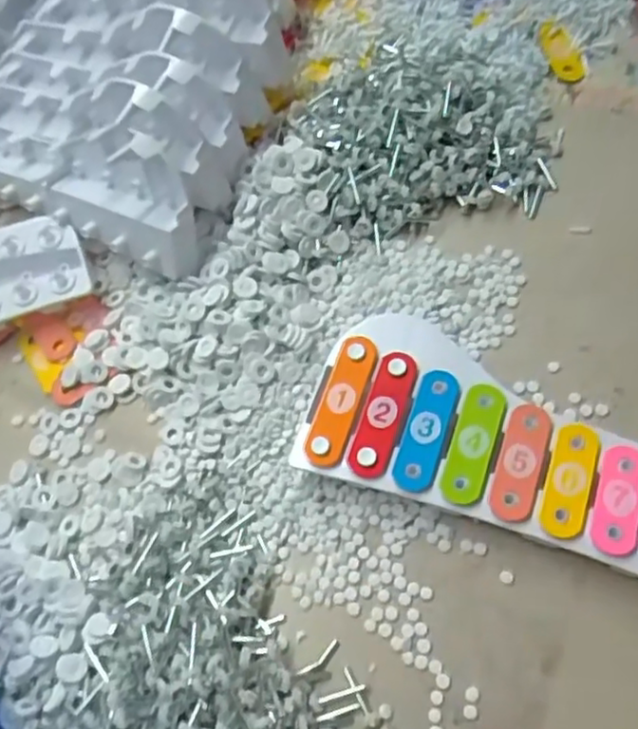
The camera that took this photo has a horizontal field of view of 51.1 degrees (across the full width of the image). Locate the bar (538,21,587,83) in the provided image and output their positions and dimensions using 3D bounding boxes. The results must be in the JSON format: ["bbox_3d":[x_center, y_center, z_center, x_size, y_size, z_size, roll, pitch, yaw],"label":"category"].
[{"bbox_3d":[0.189,-0.245,0.521,0.028,0.004,0.058,-20,65,-2],"label":"bar"}]

